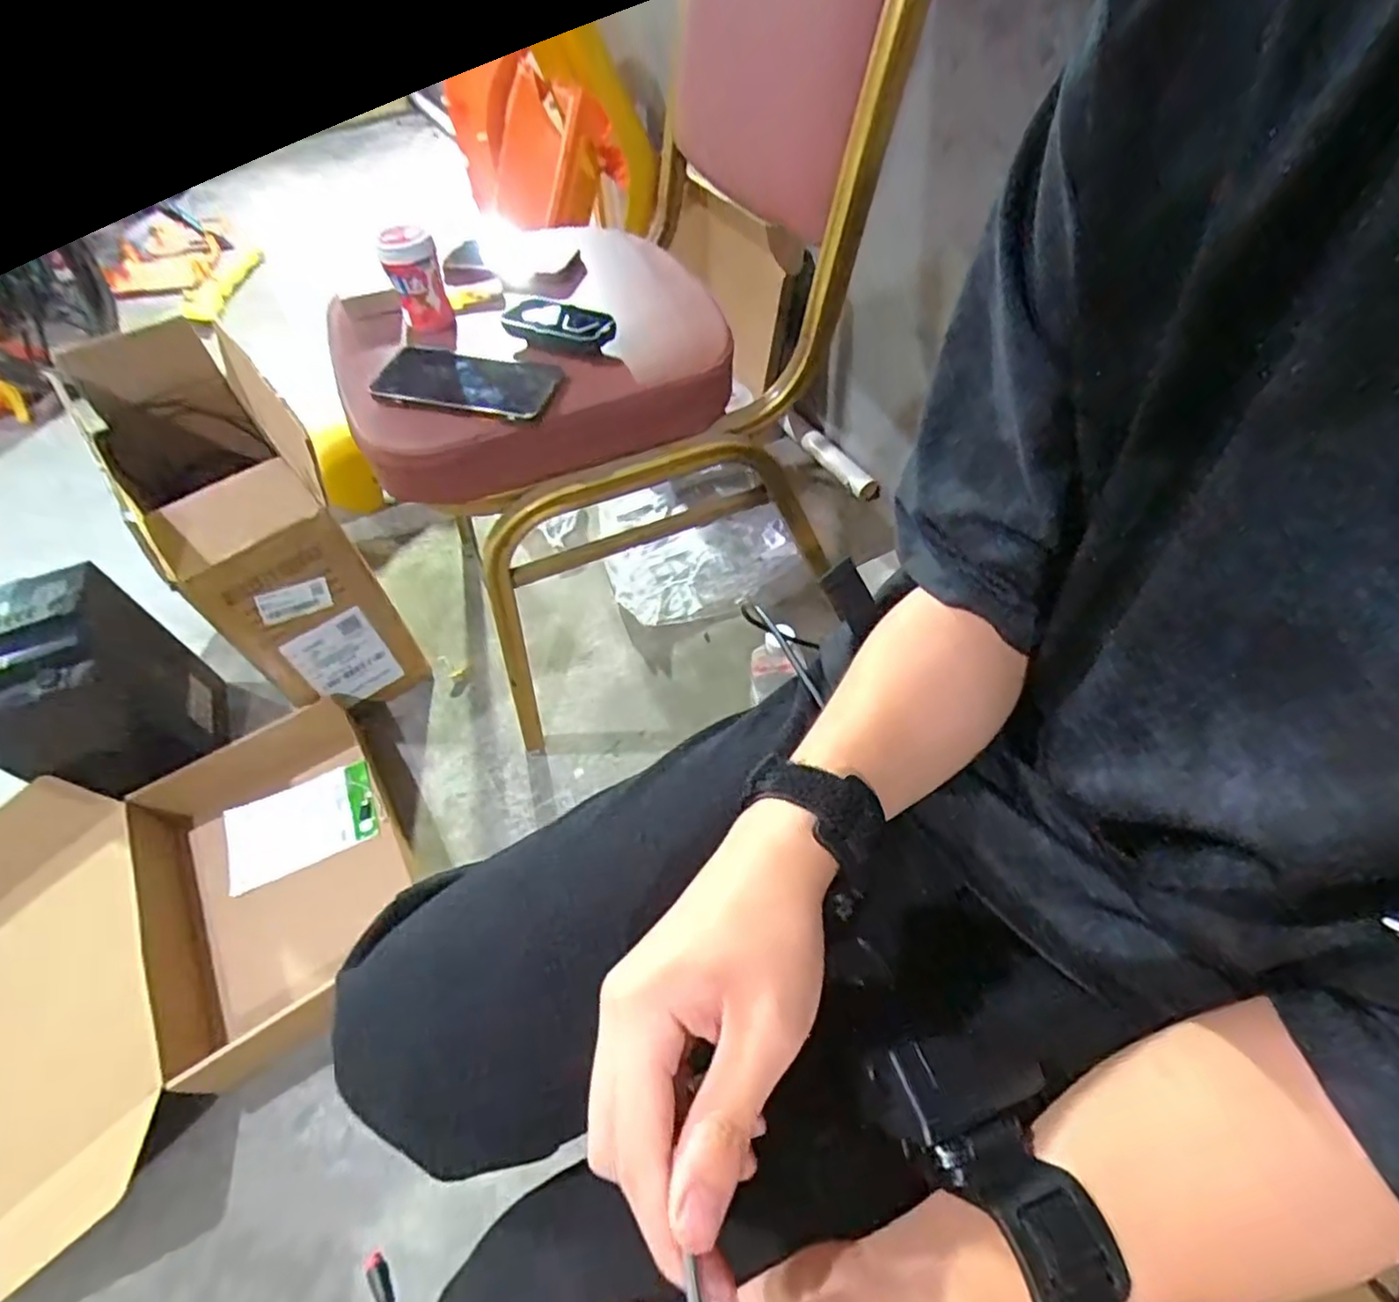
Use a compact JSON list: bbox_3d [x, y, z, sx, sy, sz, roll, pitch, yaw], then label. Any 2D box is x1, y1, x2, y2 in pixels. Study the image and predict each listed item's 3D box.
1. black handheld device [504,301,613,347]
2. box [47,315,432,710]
[{"bbox_3d":[-0.136,-0.311,0.645,0.100,0.022,0.053,17,58,13],"label":"black handheld device"},{"bbox_3d":[-0.602,-0.171,0.924,0.181,0.369,0.438,-37,62,-20],"label":"box"}]

